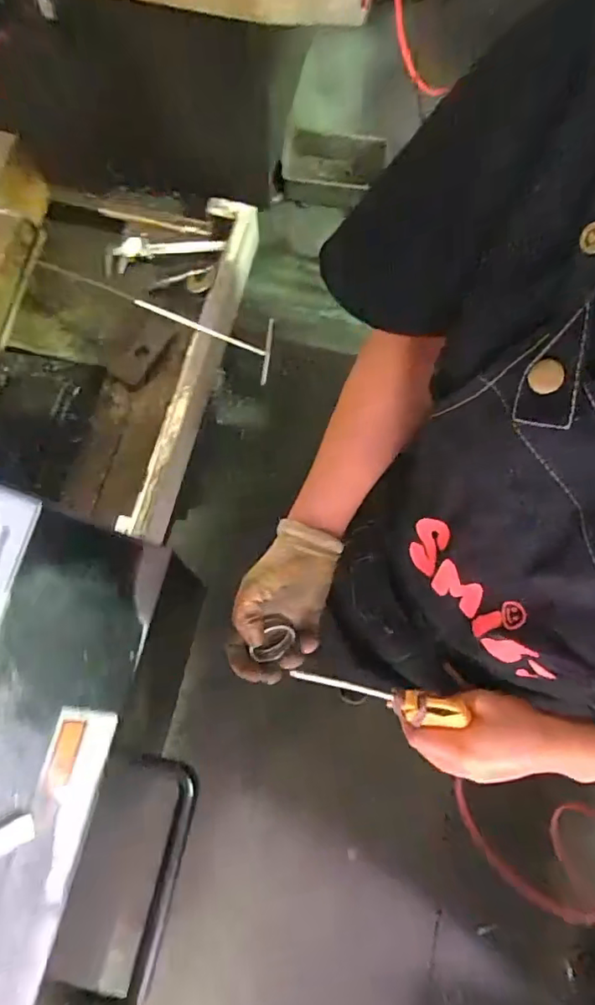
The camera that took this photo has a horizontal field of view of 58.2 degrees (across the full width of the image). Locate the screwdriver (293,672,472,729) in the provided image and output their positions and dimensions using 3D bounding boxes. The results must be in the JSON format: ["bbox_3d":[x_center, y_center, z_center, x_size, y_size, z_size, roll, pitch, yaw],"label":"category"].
[{"bbox_3d":[0.066,0.156,0.434,0.142,0.023,0.023,15,74,-4],"label":"screwdriver"}]

